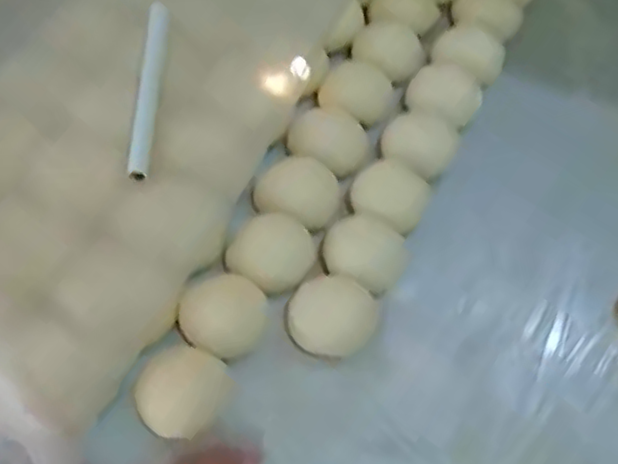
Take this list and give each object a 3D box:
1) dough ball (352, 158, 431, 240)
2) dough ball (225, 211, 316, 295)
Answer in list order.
[{"bbox_3d":[0.091,-0.041,0.752,0.083,0.040,0.080,1,59,-2],"label":"dough ball"},{"bbox_3d":[-0.041,0.022,0.721,0.085,0.040,0.074,26,61,12],"label":"dough ball"}]

